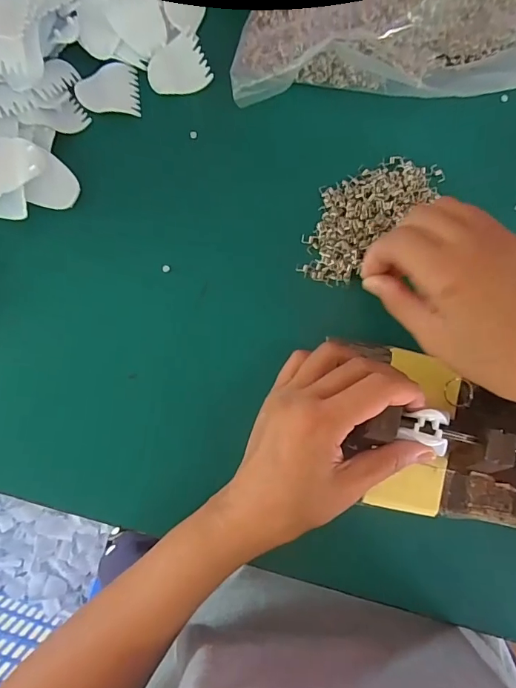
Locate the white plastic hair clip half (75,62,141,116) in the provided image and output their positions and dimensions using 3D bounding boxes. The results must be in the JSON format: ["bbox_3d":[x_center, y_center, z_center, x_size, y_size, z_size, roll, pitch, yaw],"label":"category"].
[{"bbox_3d":[-0.117,-0.199,0.342,0.046,0.007,0.038,-2,85,-1],"label":"white plastic hair clip half"}]

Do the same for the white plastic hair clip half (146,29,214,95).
[{"bbox_3d":[-0.063,-0.214,0.339,0.045,0.012,0.040,-22,85,-3],"label":"white plastic hair clip half"}]

